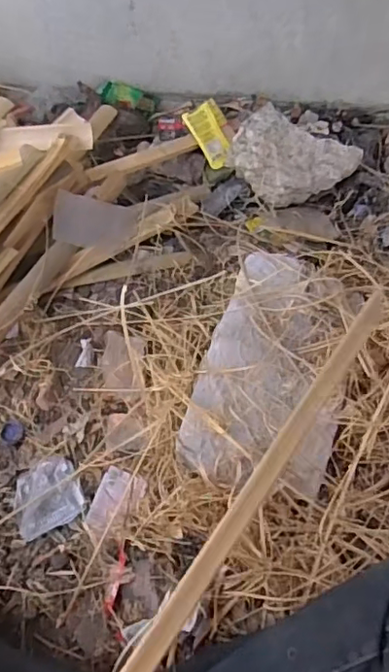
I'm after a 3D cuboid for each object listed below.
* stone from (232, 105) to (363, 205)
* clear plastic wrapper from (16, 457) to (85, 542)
[{"bbox_3d":[0.186,-0.327,1.063,0.222,0.105,0.152,25,58,12],"label":"stone"},{"bbox_3d":[-0.194,0.209,0.735,0.085,0.019,0.089,-19,60,-17],"label":"clear plastic wrapper"}]

